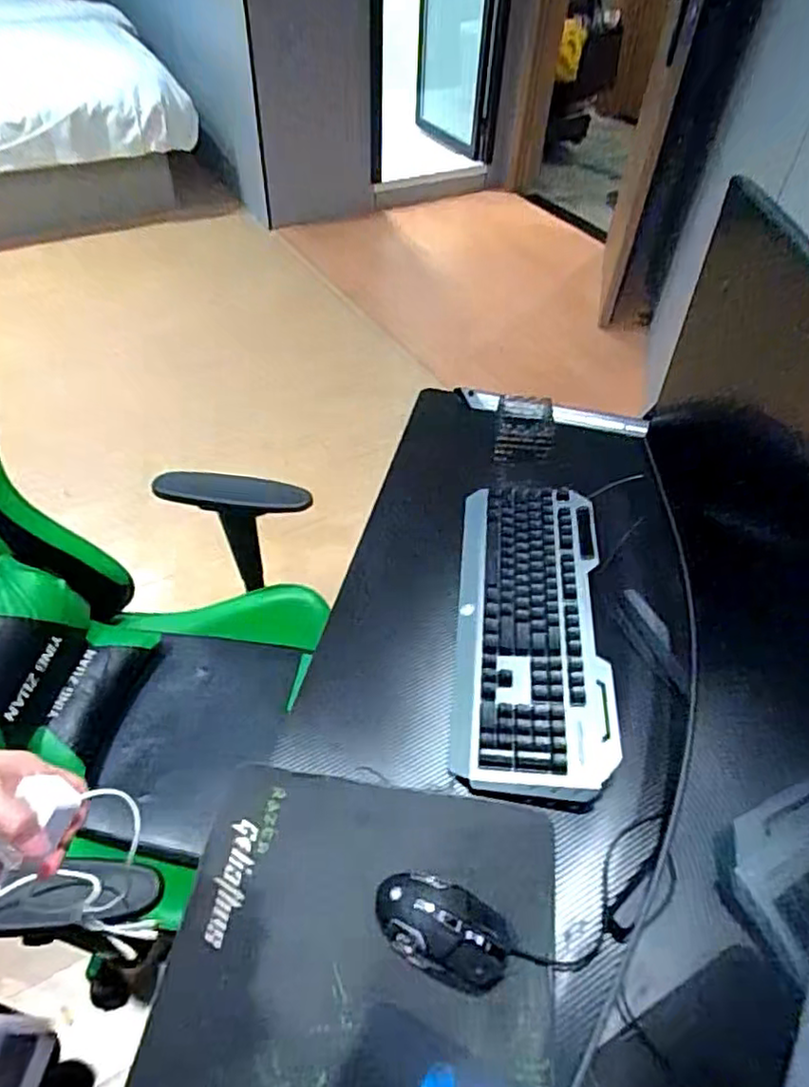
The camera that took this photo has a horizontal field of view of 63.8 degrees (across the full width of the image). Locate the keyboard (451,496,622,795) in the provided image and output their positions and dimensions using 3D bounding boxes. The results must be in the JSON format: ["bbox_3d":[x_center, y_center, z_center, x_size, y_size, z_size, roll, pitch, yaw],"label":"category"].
[{"bbox_3d":[0.159,0.091,0.819,0.177,0.047,0.442,6,48,2],"label":"keyboard"}]

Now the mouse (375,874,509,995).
[{"bbox_3d":[0.033,0.349,0.588,0.122,0.044,0.065,17,50,12],"label":"mouse"}]

